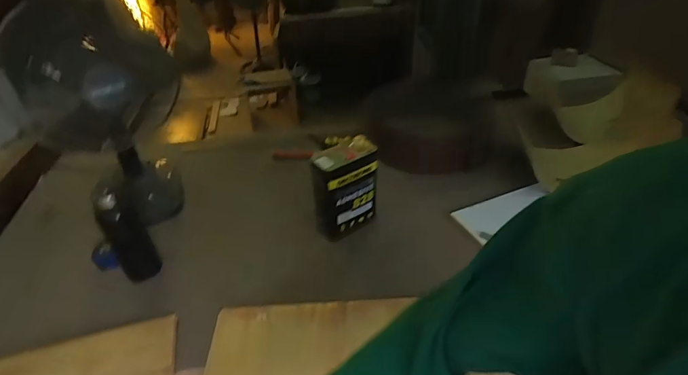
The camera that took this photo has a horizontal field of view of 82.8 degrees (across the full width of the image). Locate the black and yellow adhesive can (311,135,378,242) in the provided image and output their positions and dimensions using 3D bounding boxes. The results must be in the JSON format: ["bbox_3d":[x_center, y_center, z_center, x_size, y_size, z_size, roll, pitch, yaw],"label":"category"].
[{"bbox_3d":[0.001,-0.001,1.056,0.200,0.233,0.081,-25,43,-27],"label":"black and yellow adhesive can"}]

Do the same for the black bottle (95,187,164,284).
[{"bbox_3d":[-0.501,0.118,0.917,0.089,0.241,0.072,-28,44,-29],"label":"black bottle"}]

